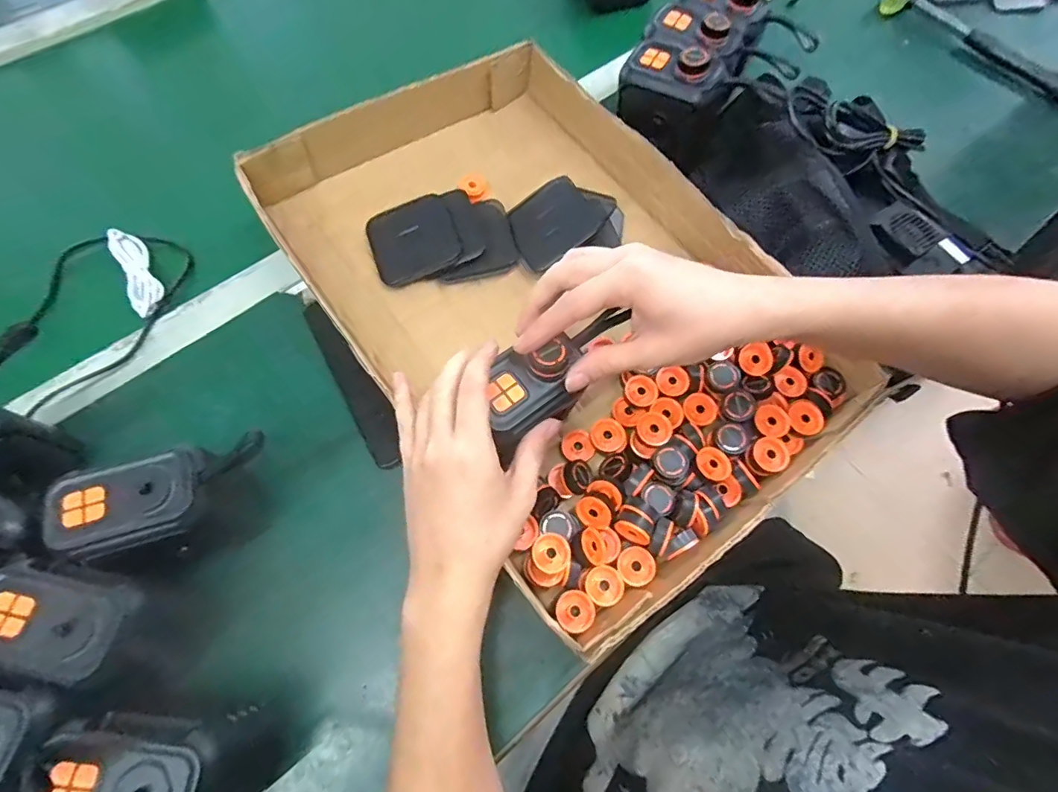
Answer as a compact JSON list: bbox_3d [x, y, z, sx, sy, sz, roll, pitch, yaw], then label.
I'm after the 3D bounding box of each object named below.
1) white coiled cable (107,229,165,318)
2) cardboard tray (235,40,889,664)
[{"bbox_3d":[-0.346,-0.110,0.449,0.025,0.018,0.087,-30,74,-12],"label":"white coiled cable"},{"bbox_3d":[0.015,-0.086,0.423,0.315,0.055,0.467,-35,75,-14],"label":"cardboard tray"}]

